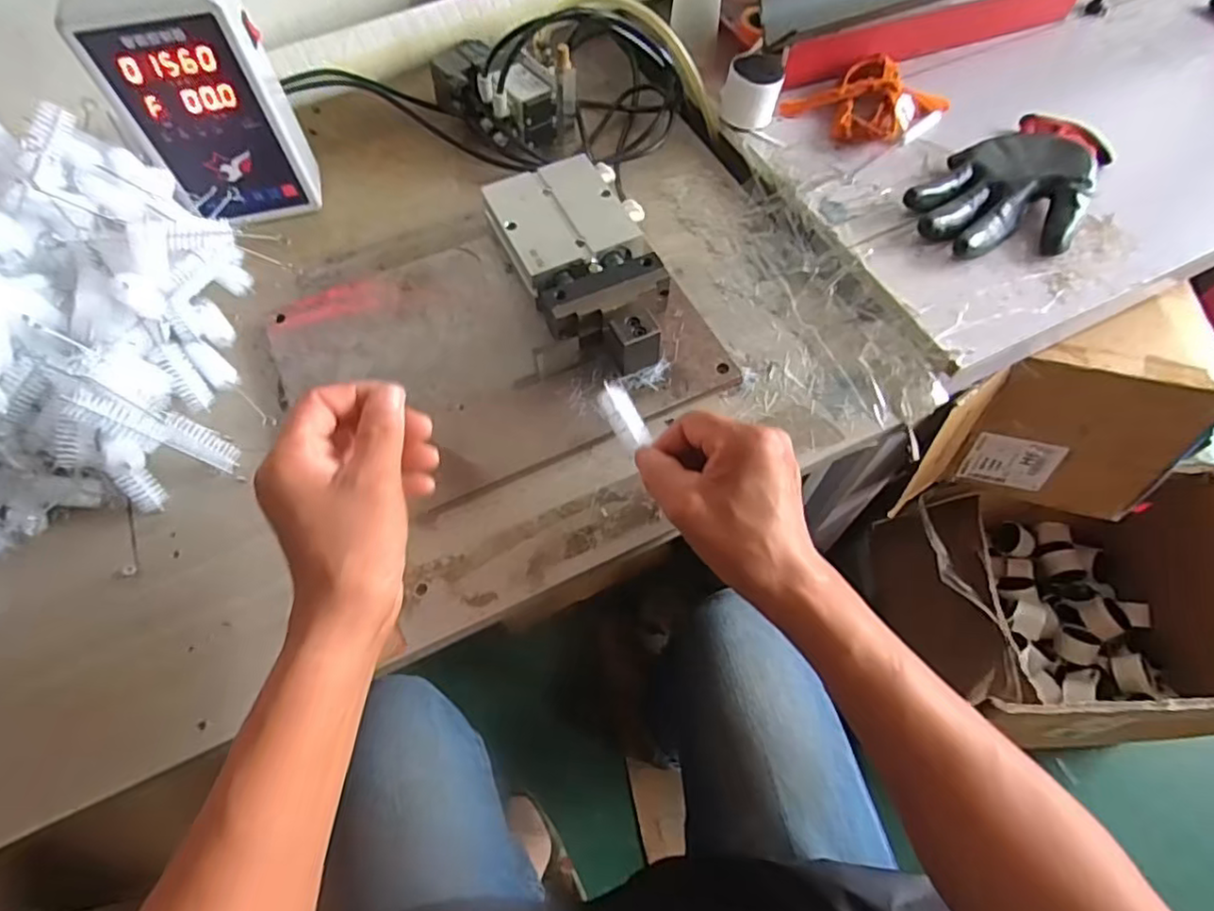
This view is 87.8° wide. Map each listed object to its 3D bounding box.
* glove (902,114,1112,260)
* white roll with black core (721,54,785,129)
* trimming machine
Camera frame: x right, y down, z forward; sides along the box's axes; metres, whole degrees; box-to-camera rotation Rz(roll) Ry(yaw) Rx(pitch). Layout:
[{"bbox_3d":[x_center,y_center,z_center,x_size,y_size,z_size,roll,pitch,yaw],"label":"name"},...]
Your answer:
[{"bbox_3d":[0.351,-0.229,0.535,0.203,0.034,0.115,-41,69,-19],"label":"glove"},{"bbox_3d":[0.134,-0.338,0.582,0.053,0.049,0.047,13,63,7],"label":"white roll with black core"},{"bbox_3d":[-0.018,-0.152,0.503,0.121,0.042,0.204,-17,63,-8],"label":"trimming machine"}]

